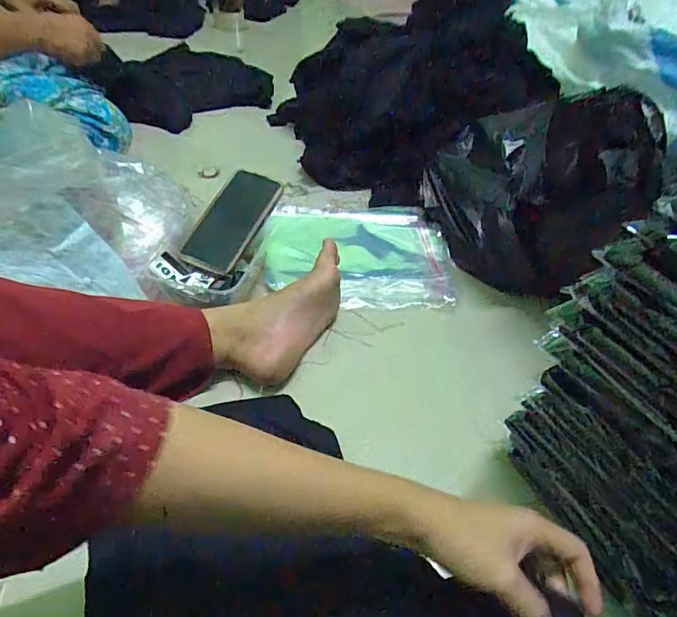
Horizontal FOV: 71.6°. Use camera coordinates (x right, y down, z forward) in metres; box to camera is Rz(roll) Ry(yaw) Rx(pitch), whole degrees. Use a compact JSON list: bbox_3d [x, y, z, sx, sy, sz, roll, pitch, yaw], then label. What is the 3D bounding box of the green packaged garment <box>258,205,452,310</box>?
[{"bbox_3d":[0.026,-0.089,0.726,0.273,0.026,0.230,2,45,-2],"label":"green packaged garment"}]

